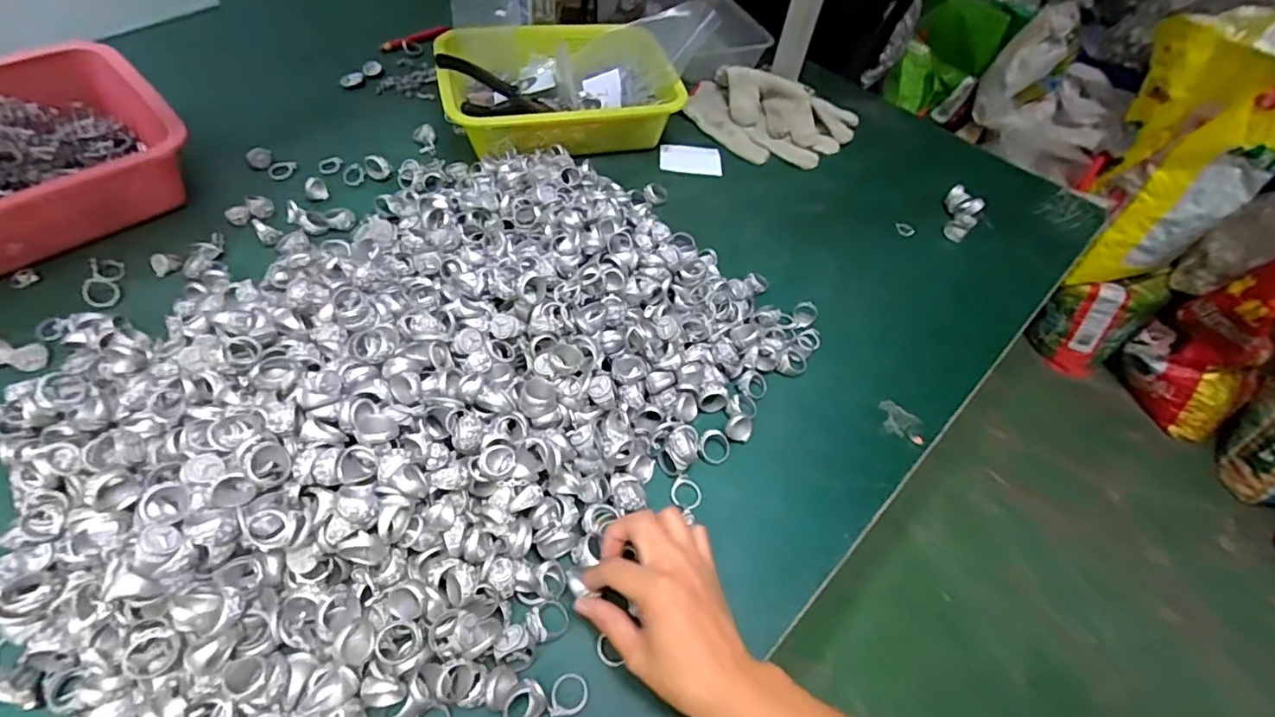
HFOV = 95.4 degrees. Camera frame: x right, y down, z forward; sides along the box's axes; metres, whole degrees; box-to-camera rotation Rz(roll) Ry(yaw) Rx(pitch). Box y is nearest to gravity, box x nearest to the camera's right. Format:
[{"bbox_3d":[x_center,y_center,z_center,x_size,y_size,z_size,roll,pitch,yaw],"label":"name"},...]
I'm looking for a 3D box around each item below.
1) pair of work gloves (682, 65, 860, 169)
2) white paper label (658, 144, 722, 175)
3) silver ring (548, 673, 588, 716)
[{"bbox_3d":[0.175,-0.316,0.749,0.222,0.040,0.143,14,53,1],"label":"pair of work gloves"},{"bbox_3d":[0.065,-0.246,0.714,0.074,0.006,0.051,2,57,-1],"label":"white paper label"},{"bbox_3d":[-0.042,0.209,0.360,0.022,0.004,0.024,4,54,-6],"label":"silver ring"}]

